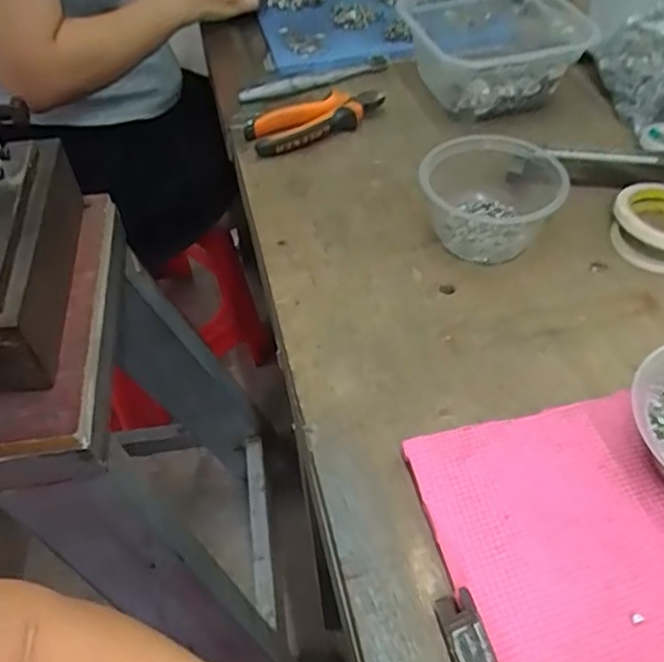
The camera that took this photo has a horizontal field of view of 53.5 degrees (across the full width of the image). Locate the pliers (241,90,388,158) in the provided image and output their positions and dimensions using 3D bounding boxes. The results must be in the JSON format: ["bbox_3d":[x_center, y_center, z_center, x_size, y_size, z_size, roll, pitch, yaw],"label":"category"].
[{"bbox_3d":[-0.013,-0.219,0.680,0.150,0.024,0.055,-18,51,-13],"label":"pliers"}]

